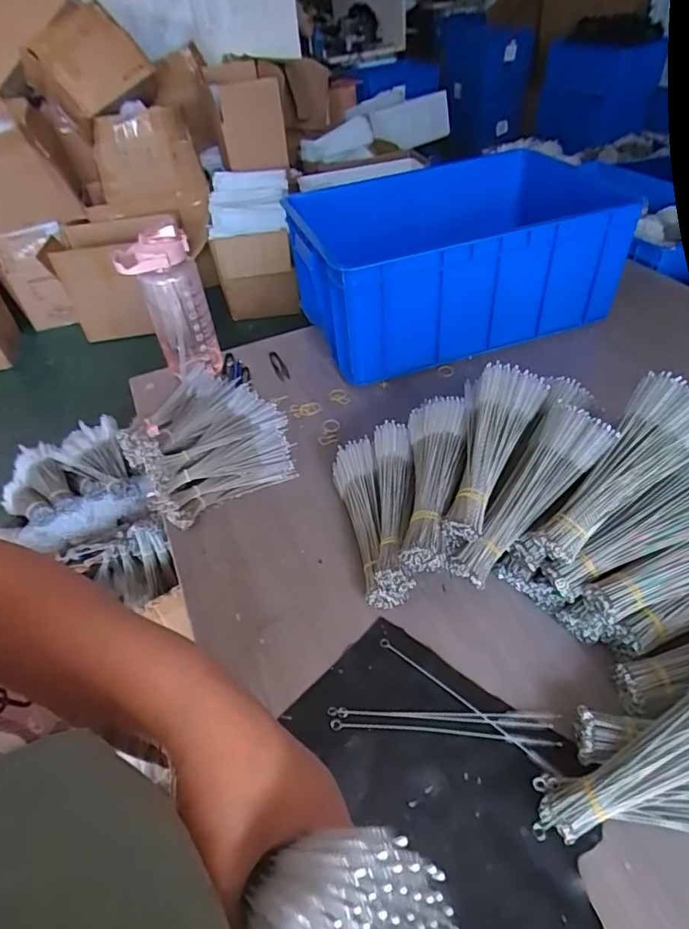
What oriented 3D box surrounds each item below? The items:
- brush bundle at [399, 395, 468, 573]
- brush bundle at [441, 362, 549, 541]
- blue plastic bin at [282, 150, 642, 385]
[{"bbox_3d":[0.116,0.016,0.682,0.075,0.081,0.246,2,46,8],"label":"brush bundle"},{"bbox_3d":[0.176,-0.018,0.665,0.100,0.047,0.242,15,66,20],"label":"brush bundle"},{"bbox_3d":[0.220,-0.435,1.129,0.628,0.238,0.441,-15,46,-9],"label":"blue plastic bin"}]

